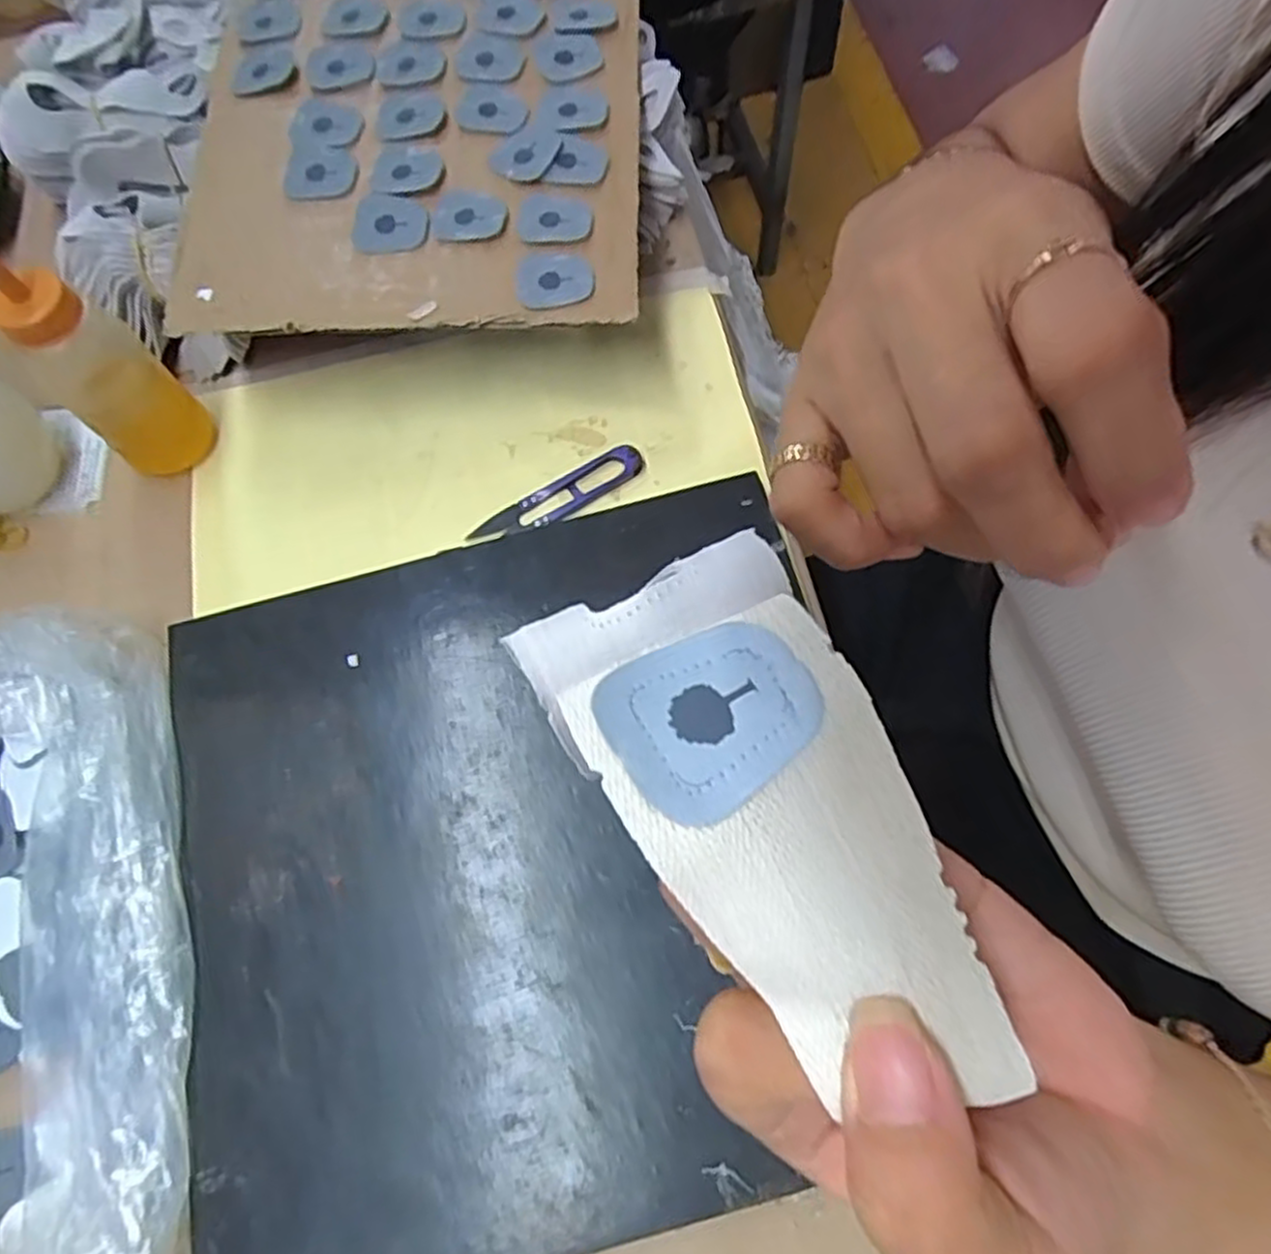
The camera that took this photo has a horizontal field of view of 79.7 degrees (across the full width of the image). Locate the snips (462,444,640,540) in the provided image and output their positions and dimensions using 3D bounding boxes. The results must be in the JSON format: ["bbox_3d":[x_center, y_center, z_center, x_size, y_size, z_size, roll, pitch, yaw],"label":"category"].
[{"bbox_3d":[-0.042,-0.069,0.409,0.099,0.012,0.022,-31,68,-10],"label":"snips"}]

